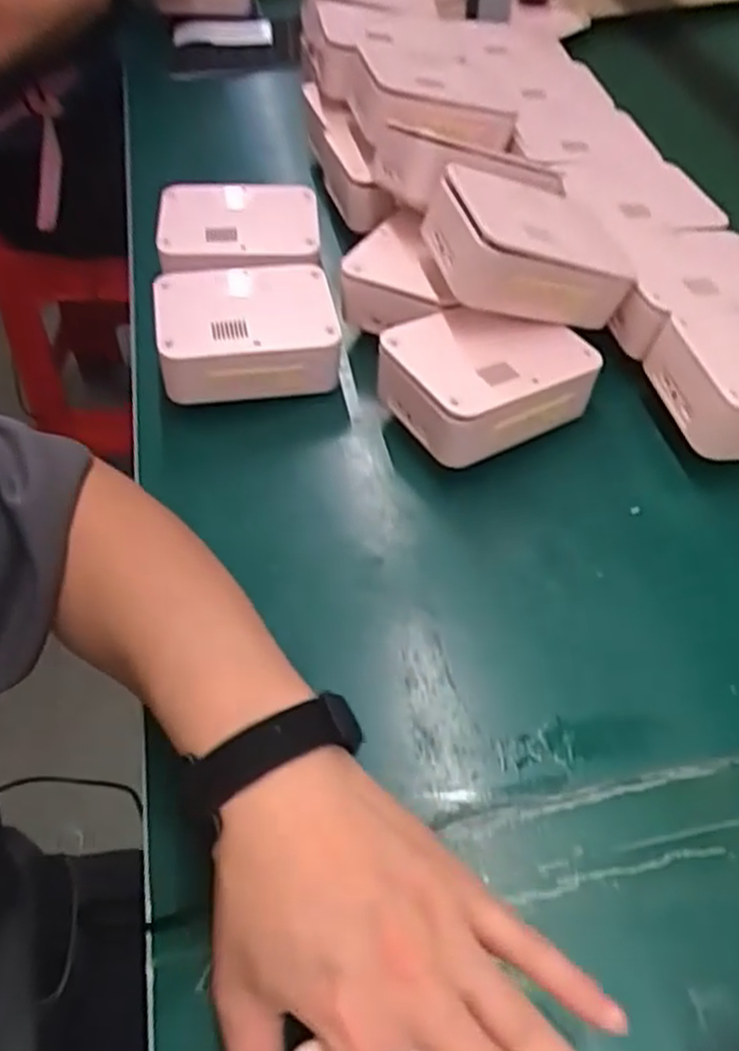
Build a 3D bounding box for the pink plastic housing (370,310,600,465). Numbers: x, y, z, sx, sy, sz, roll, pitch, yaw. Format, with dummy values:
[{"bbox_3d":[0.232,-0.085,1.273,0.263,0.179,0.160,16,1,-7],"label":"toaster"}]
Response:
[{"bbox_3d":[0.080,-0.107,0.538,0.129,0.058,0.106,-24,56,-16],"label":"pink plastic housing"}]

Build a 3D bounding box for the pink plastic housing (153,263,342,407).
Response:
[{"bbox_3d":[-0.091,-0.147,0.584,0.127,0.050,0.105,-10,53,-6],"label":"pink plastic housing"}]

